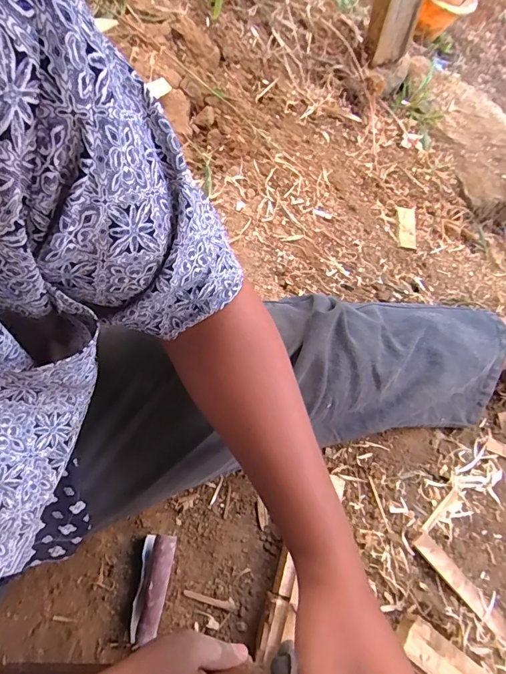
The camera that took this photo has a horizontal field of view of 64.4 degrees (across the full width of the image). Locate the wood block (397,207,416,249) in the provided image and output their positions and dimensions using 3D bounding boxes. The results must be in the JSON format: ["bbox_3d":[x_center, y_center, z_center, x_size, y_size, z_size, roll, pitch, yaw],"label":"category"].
[{"bbox_3d":[0.300,-0.215,0.784,0.045,0.010,0.099,18,59,-12],"label":"wood block"}]

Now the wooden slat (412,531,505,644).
[{"bbox_3d":[0.256,0.304,0.489,0.026,0.005,0.154,-38,82,-29],"label":"wooden slat"}]

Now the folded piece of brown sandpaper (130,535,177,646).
[{"bbox_3d":[-0.110,0.273,0.441,0.036,0.019,0.099,6,63,1],"label":"folded piece of brown sandpaper"}]

